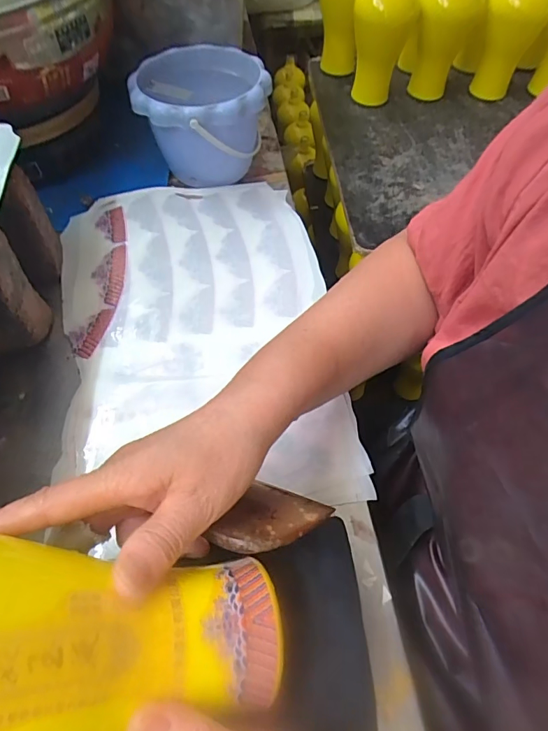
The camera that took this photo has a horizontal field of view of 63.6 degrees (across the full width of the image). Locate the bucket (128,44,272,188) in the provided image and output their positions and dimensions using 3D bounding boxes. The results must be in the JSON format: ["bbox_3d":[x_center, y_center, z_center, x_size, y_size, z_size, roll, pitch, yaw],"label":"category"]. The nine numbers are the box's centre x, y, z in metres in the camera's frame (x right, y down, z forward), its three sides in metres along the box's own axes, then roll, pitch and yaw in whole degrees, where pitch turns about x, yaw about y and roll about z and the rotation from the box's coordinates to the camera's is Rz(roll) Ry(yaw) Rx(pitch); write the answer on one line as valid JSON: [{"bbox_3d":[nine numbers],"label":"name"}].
[{"bbox_3d":[-0.087,-0.299,0.549,0.149,0.116,0.159,1,56,-2],"label":"bucket"}]

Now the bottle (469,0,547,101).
[{"bbox_3d":[0.449,-0.626,0.846,0.106,0.226,0.108,22,57,12],"label":"bottle"}]

